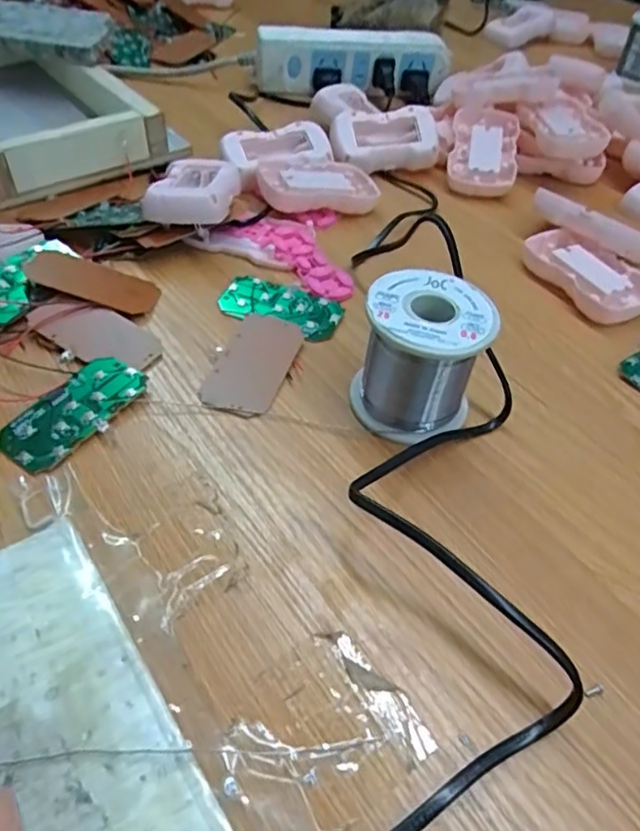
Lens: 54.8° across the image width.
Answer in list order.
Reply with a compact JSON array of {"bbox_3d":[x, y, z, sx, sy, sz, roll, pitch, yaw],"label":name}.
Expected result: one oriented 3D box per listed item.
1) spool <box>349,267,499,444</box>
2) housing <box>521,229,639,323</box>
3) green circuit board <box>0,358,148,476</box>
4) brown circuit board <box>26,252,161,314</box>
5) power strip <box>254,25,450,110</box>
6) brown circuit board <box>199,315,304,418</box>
[{"bbox_3d":[0.050,-0.029,0.312,0.059,0.063,0.062,17,48,9],"label":"spool"},{"bbox_3d":[0.181,-0.096,0.419,0.056,0.017,0.089,-28,57,-28],"label":"housing"},{"bbox_3d":[-0.122,-0.002,0.307,0.038,0.005,0.073,28,51,18],"label":"green circuit board"},{"bbox_3d":[-0.135,-0.081,0.372,0.075,0.004,0.034,19,44,1],"label":"brown circuit board"},{"bbox_3d":[0.033,-0.347,0.611,0.189,0.057,0.043,4,48,-2],"label":"power strip"},{"bbox_3d":[-0.036,-0.029,0.341,0.037,0.006,0.075,16,48,8],"label":"brown circuit board"}]

